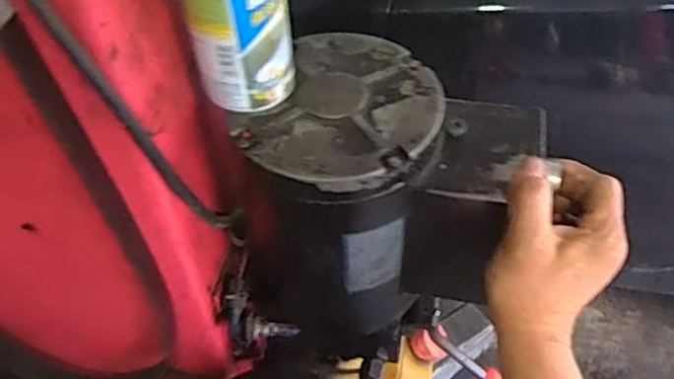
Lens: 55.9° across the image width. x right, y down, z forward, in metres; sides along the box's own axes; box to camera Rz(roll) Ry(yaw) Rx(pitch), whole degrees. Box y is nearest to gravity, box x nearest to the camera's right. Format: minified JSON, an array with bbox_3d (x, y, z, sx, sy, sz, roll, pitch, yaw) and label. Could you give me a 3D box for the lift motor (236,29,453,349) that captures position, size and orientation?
[{"bbox_3d":[0.002,0.003,0.525,0.156,0.206,0.149,12,50,16],"label":"lift motor"}]

